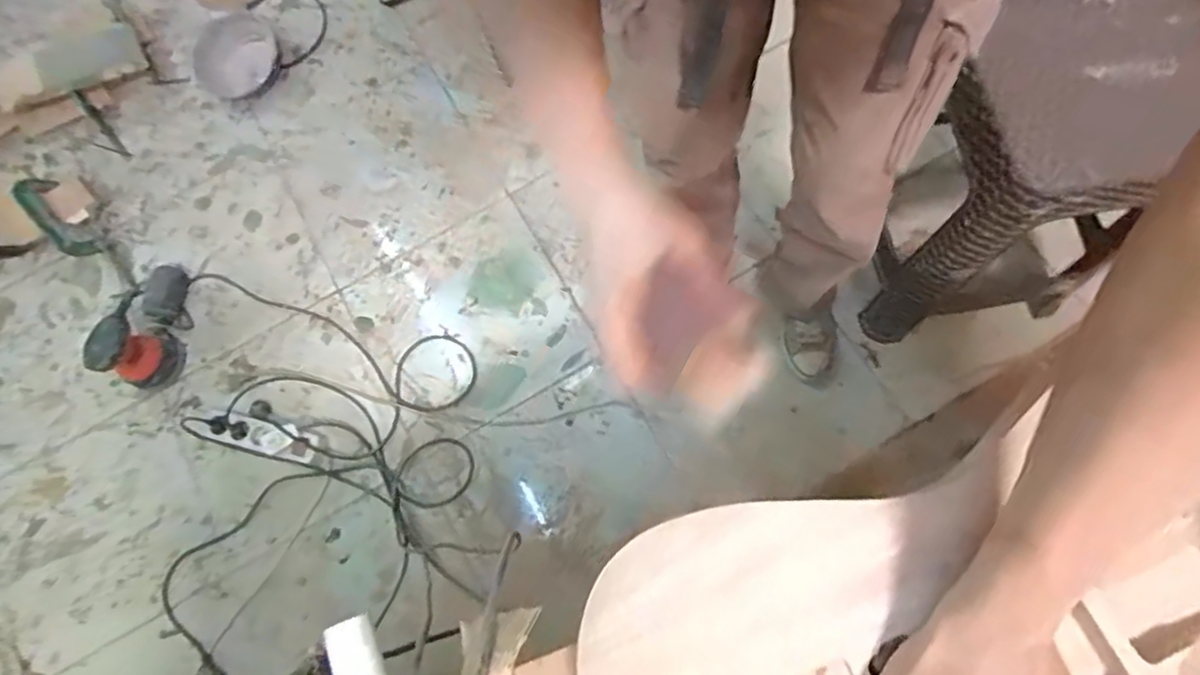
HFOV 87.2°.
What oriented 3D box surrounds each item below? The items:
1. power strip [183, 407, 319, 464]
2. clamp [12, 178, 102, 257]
[{"bbox_3d":[-0.652,0.178,1.177,0.254,0.058,0.065,11,75,8],"label":"power strip"},{"bbox_3d":[-1.081,-0.233,1.258,0.032,0.167,0.083,-14,29,24],"label":"clamp"}]

